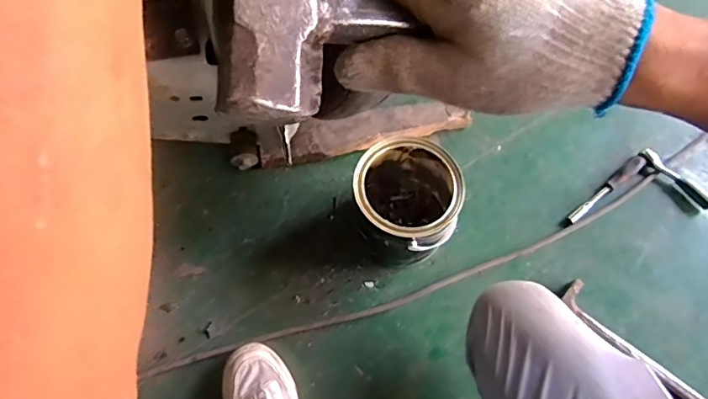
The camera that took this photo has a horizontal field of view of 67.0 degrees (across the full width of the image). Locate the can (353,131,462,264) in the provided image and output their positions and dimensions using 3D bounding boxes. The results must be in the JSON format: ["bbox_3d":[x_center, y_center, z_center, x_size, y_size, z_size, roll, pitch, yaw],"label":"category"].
[{"bbox_3d":[0.079,0.009,0.853,0.165,0.156,0.168,8,68,0],"label":"can"}]

